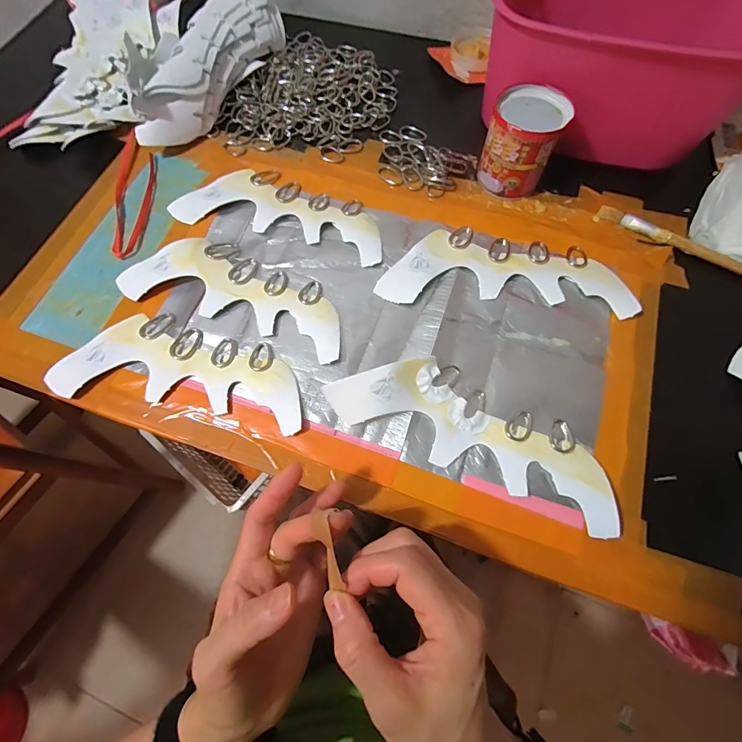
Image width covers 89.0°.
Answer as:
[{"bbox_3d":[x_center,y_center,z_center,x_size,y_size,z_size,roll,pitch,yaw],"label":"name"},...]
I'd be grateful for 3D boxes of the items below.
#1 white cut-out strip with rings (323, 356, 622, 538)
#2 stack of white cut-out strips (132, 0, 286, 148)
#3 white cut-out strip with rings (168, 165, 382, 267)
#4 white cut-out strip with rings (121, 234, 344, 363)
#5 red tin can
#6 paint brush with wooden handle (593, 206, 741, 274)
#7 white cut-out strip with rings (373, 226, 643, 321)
[{"bbox_3d":[0.084,0.045,0.307,0.230,0.017,0.075,24,72,7],"label":"white cut-out strip with rings"},{"bbox_3d":[-0.190,-0.359,0.440,0.079,0.050,0.242,24,71,10],"label":"stack of white cut-out strips"},{"bbox_3d":[-0.091,-0.174,0.398,0.227,0.005,0.091,15,70,7],"label":"white cut-out strip with rings"},{"bbox_3d":[-0.126,-0.079,0.359,0.227,0.014,0.080,18,70,8],"label":"white cut-out strip with rings"},{"bbox_3d":[0.146,-0.221,0.371,0.067,0.075,0.057,19,70,9],"label":"red tin can"},{"bbox_3d":[0.342,-0.099,0.351,0.262,0.014,0.018,31,72,13],"label":"paint brush with wooden handle"},{"bbox_3d":[0.125,-0.099,0.360,0.228,0.011,0.084,4,69,3],"label":"white cut-out strip with rings"}]

